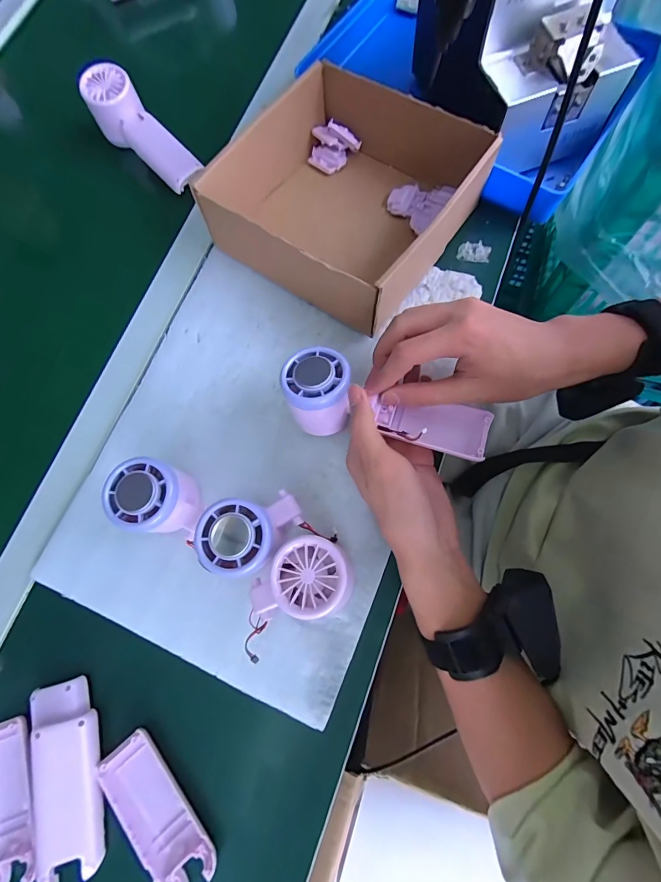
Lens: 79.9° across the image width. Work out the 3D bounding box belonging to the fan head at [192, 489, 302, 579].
[{"bbox_3d":[-0.058,0.073,0.304,0.073,0.055,0.058,-11,74,0],"label":"fan head"}]

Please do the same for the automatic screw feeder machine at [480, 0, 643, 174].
[{"bbox_3d":[0.194,-0.328,0.348,0.119,0.147,0.084,-20,75,-2],"label":"automatic screw feeder machine"}]

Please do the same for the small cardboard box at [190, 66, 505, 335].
[{"bbox_3d":[0.009,-0.236,0.379,0.208,0.063,0.198,35,81,12],"label":"small cardboard box"}]

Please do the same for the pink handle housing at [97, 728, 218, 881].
[{"bbox_3d":[-0.125,0.267,0.283,0.043,0.014,0.103,-40,76,-6],"label":"pink handle housing"}]

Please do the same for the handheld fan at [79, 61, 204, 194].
[{"bbox_3d":[-0.207,-0.346,0.439,0.162,0.046,0.049,42,82,13],"label":"handheld fan"}]

